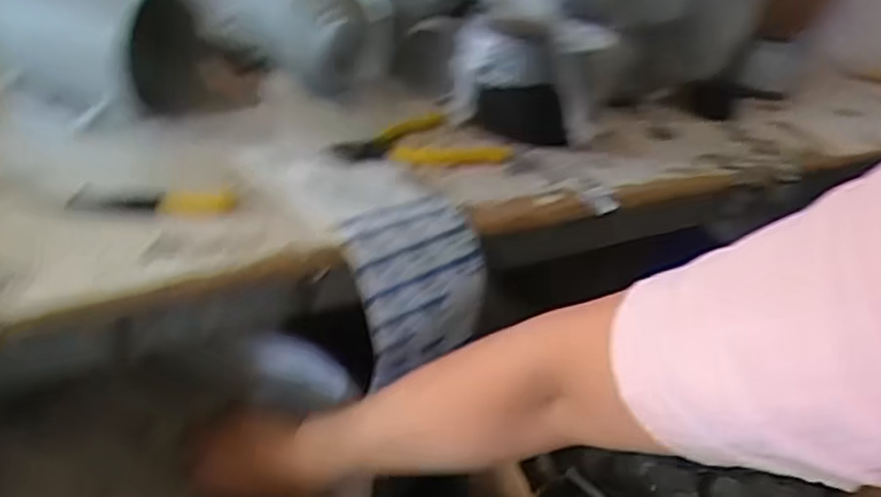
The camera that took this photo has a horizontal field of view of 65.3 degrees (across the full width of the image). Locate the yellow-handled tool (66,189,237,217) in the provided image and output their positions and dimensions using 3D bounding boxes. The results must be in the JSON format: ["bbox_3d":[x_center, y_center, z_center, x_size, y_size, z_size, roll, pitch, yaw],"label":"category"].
[{"bbox_3d":[-0.229,-0.036,0.547,0.122,0.013,0.025,-1,32,-13],"label":"yellow-handled tool"}]

